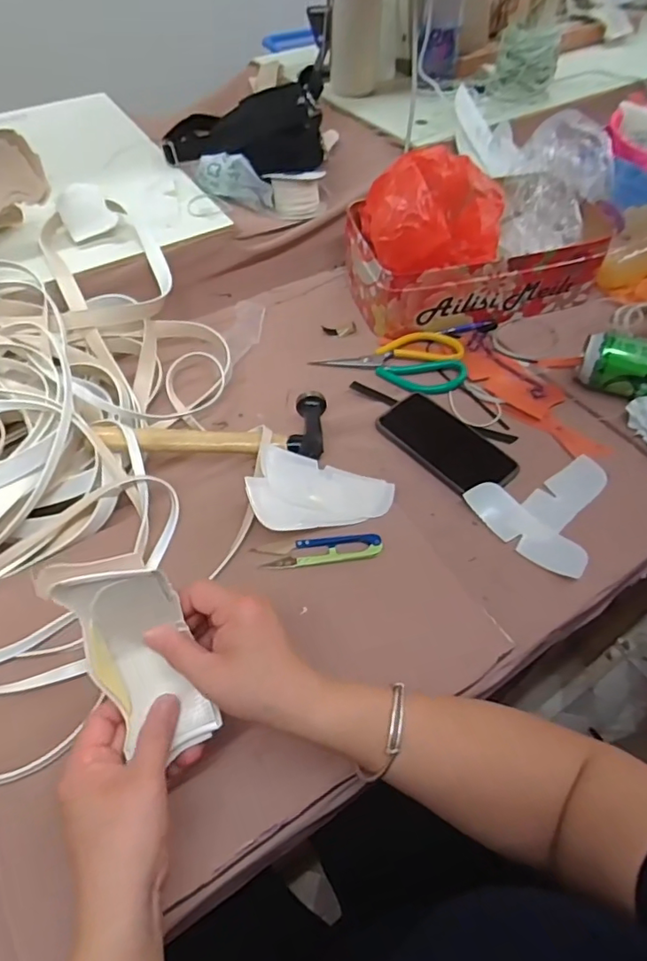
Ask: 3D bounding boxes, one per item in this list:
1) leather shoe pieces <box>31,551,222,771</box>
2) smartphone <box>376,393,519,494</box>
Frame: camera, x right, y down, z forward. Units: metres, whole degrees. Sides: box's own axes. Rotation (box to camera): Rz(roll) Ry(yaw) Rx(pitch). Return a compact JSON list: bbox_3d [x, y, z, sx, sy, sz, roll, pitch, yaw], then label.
[{"bbox_3d":[-0.115,0.109,0.353,0.064,0.147,0.033,-26,21,-15],"label":"leather shoe pieces"},{"bbox_3d":[0.135,-0.042,0.618,0.074,0.009,0.153,-35,61,-23],"label":"smartphone"}]

